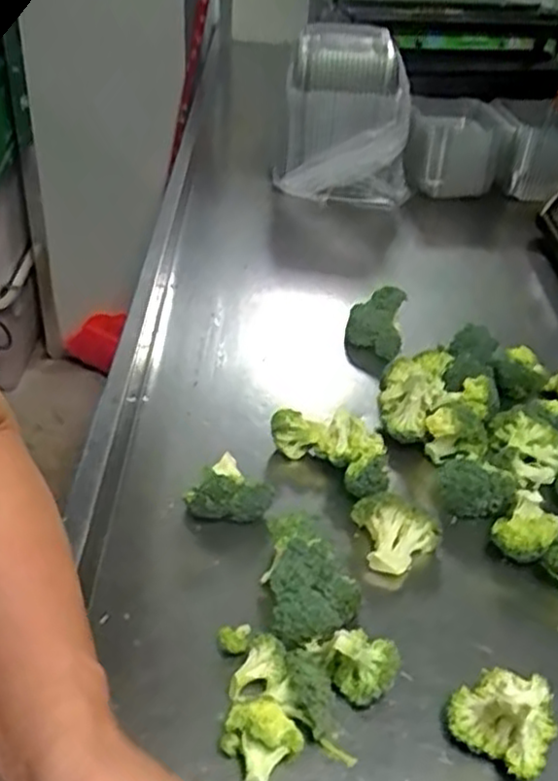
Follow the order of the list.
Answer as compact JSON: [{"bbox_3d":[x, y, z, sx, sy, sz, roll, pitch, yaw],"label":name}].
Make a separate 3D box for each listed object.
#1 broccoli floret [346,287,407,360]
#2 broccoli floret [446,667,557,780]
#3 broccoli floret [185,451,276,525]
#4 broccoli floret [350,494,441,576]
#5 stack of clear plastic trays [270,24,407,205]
[{"bbox_3d":[0.107,-0.078,0.831,0.061,0.063,0.055,8,37,5],"label":"broccoli floret"},{"bbox_3d":[0.143,0.197,0.465,0.063,0.071,0.049,27,42,26],"label":"broccoli floret"},{"bbox_3d":[-0.037,0.087,0.616,0.062,0.055,0.057,20,40,19],"label":"broccoli floret"},{"bbox_3d":[0.089,0.116,0.588,0.068,0.048,0.047,15,38,13],"label":"broccoli floret"},{"bbox_3d":[0.105,-0.406,1.127,0.184,0.223,0.161,7,36,5],"label":"stack of clear plastic trays"}]

